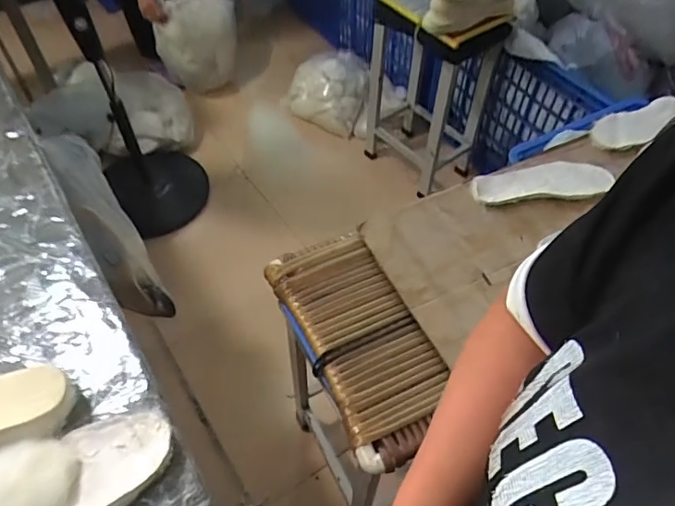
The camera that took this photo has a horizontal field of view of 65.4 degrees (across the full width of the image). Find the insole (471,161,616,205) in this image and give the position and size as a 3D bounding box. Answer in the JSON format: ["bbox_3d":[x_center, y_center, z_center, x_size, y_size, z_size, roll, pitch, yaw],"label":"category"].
[{"bbox_3d":[0.377,-0.139,0.989,0.256,0.029,0.090,-5,52,-5],"label":"insole"}]

